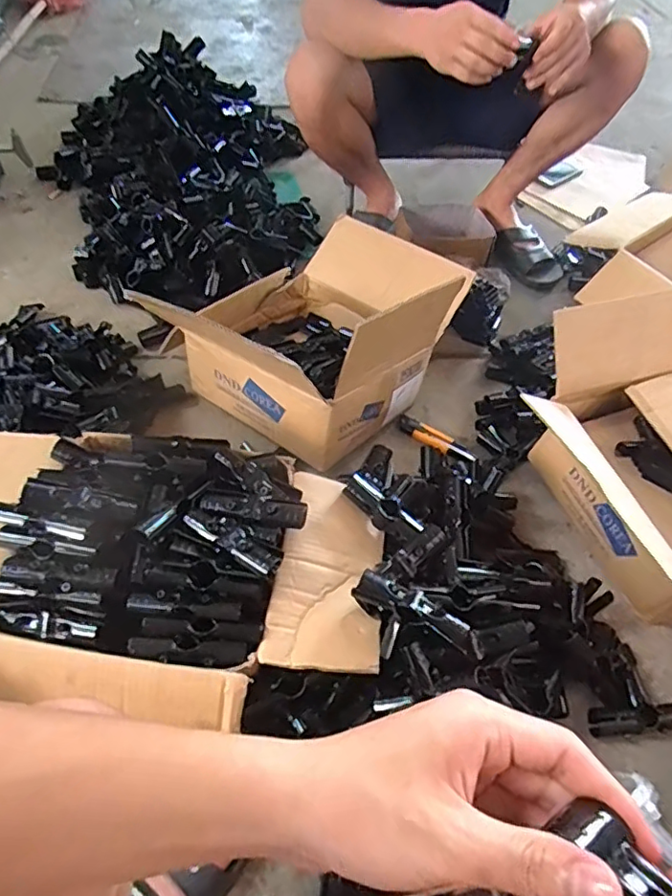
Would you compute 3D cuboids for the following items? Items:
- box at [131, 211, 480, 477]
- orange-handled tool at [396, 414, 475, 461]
[{"bbox_3d":[-0.018,-0.232,1.003,0.375,0.251,0.433,31,57,19],"label":"box"},{"bbox_3d":[0.178,-0.014,1.028,0.146,0.020,0.039,32,57,19],"label":"orange-handled tool"}]

